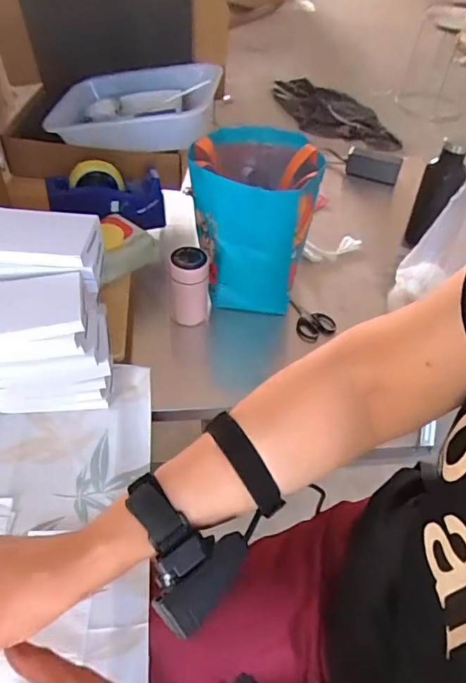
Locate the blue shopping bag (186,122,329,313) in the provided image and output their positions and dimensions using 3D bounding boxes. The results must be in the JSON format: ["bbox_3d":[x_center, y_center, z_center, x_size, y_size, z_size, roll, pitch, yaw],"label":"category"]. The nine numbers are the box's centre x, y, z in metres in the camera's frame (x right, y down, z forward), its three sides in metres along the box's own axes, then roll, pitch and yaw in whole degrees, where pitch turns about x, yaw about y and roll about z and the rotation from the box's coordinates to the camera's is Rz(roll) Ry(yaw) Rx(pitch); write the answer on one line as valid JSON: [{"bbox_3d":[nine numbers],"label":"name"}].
[{"bbox_3d":[0.029,-0.210,0.866,0.200,0.236,0.219,-3,47,-8],"label":"blue shopping bag"}]

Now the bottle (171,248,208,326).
[{"bbox_3d":[-0.074,-0.090,0.830,0.063,0.122,0.055,-2,47,-7],"label":"bottle"}]

